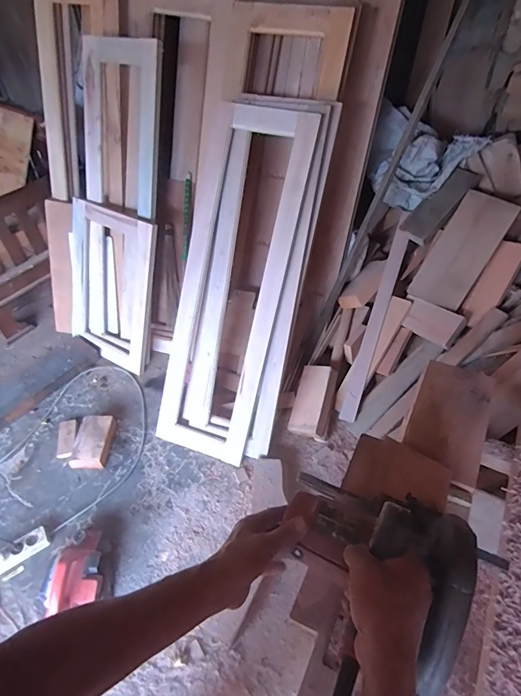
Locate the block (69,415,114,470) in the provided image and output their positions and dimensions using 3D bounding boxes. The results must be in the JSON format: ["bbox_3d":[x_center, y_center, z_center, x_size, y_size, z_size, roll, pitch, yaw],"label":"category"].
[{"bbox_3d":[-0.631,0.352,1.507,0.132,0.075,0.204,0,47,-1],"label":"block"}]

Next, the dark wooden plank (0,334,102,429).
[{"bbox_3d":[-1.069,0.212,1.616,0.256,0.053,0.841,27,53,23],"label":"dark wooden plank"}]

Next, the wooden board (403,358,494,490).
[{"bbox_3d":[0.389,0.132,0.818,0.142,0.026,0.284,22,51,19],"label":"wooden board"}]

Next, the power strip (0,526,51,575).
[{"bbox_3d":[-0.770,0.641,1.244,0.209,0.030,0.072,-26,52,-22],"label":"power strip"}]

